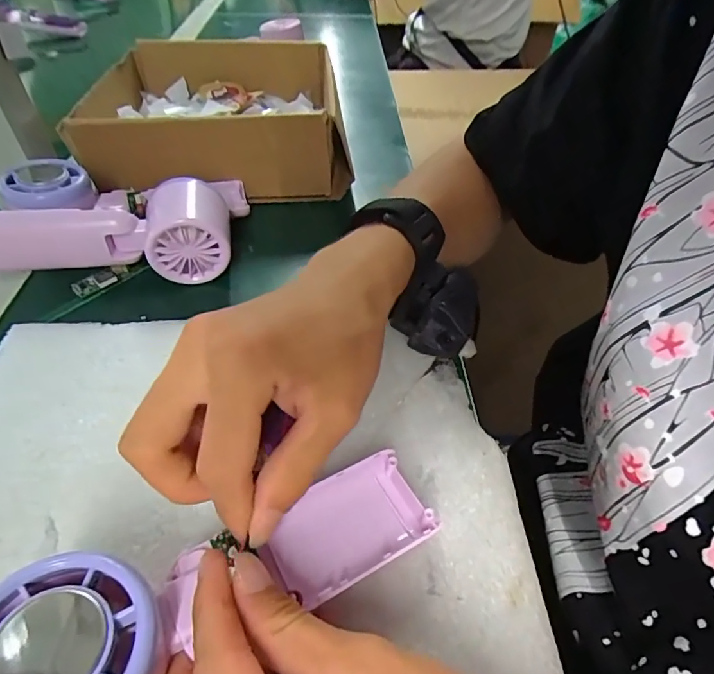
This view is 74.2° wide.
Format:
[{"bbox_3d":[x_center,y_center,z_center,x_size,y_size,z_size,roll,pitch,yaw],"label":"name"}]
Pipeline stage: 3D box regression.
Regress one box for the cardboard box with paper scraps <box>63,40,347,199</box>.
[{"bbox_3d":[-0.132,-0.214,0.455,0.222,0.077,0.214,-6,47,-8],"label":"cardboard box with paper scraps"}]

